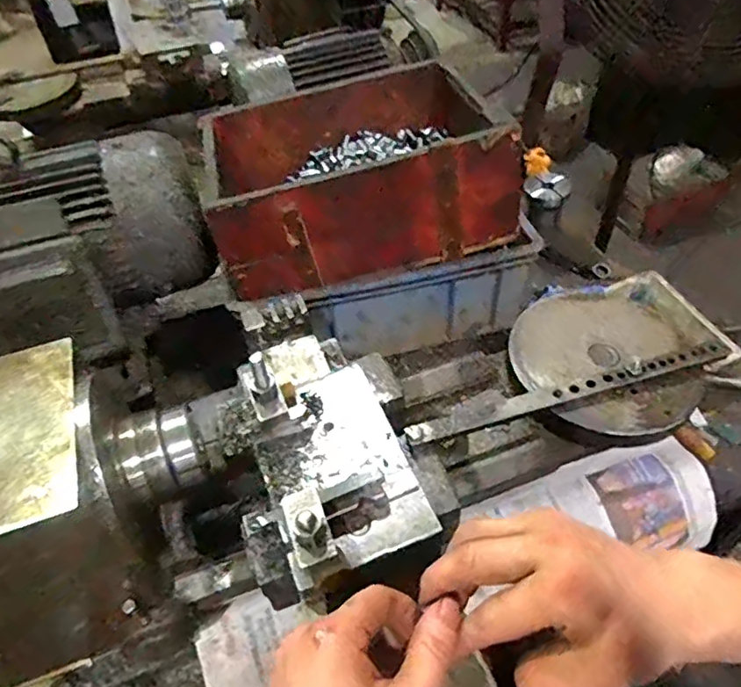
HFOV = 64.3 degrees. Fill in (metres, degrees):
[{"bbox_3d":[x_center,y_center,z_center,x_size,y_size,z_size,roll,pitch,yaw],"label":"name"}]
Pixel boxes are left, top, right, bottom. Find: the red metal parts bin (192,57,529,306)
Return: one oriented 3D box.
[{"bbox_3d":[-0.025,-0.220,0.745,0.354,0.135,0.251,-15,47,-9],"label":"red metal parts bin"}]

